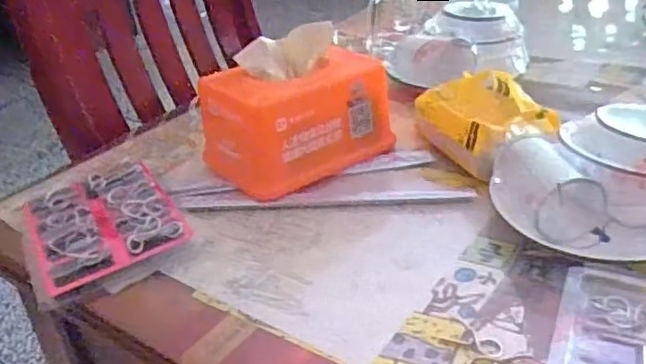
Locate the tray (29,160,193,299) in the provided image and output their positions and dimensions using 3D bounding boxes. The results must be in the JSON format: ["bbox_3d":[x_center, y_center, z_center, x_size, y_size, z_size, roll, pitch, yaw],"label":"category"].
[{"bbox_3d":[-0.186,0.033,0.525,0.110,0.024,0.143,-21,33,-25],"label":"tray"}]

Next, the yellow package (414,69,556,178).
[{"bbox_3d":[0.151,-0.060,0.569,0.093,0.053,0.124,-15,31,-15],"label":"yellow package"}]

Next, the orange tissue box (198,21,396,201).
[{"bbox_3d":[-0.023,-0.062,0.572,0.160,0.115,0.093,-20,32,-23],"label":"orange tissue box"}]

